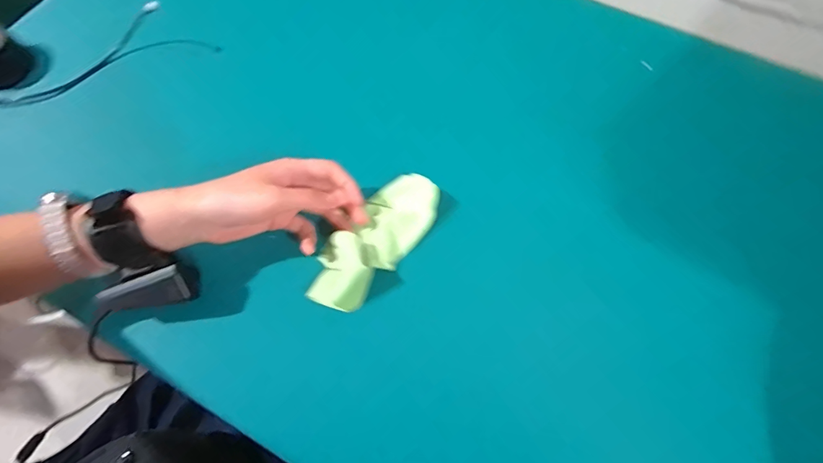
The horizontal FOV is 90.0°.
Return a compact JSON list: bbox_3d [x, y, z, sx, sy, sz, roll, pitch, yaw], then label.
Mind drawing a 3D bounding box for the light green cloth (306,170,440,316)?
[{"bbox_3d":[-0.034,0.006,0.374,0.061,0.026,0.145,37,74,15],"label":"light green cloth"}]

